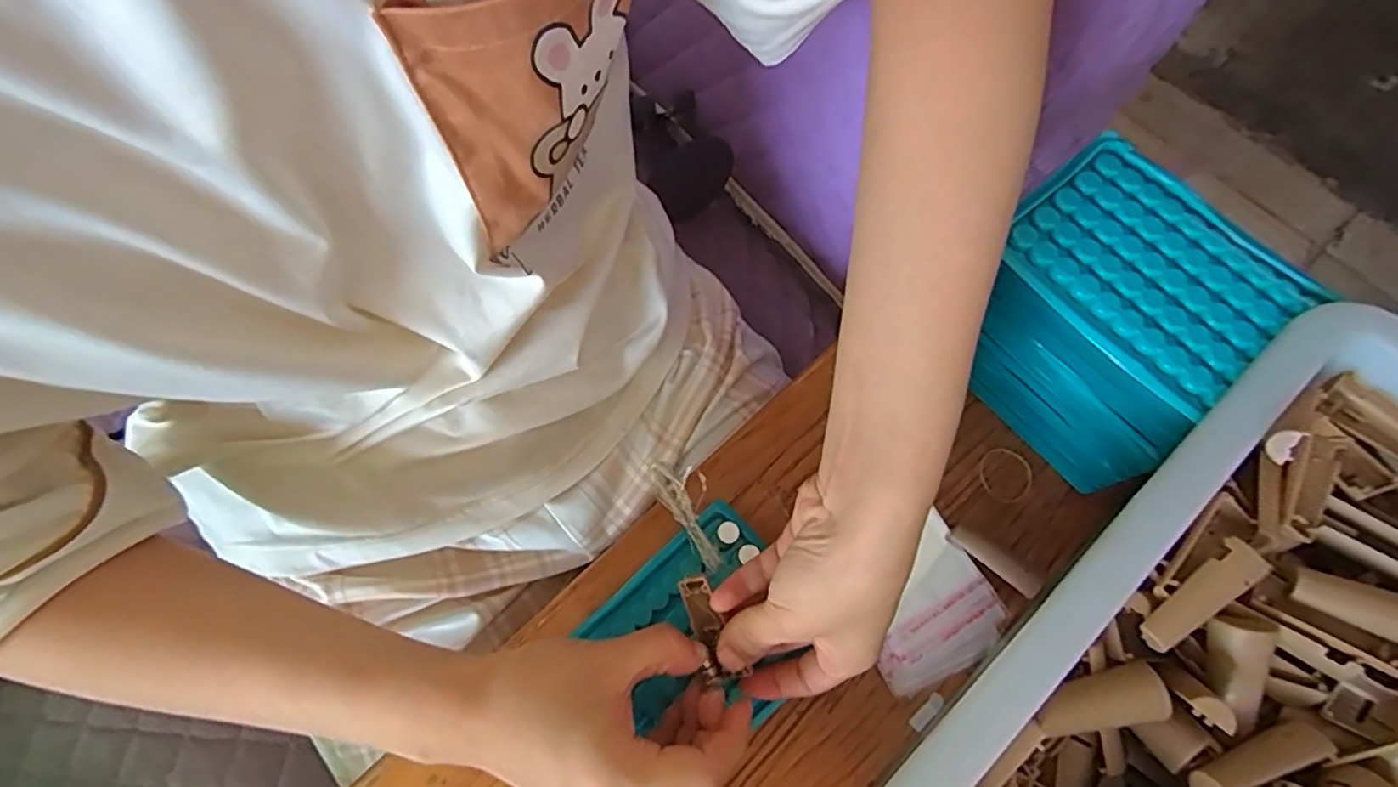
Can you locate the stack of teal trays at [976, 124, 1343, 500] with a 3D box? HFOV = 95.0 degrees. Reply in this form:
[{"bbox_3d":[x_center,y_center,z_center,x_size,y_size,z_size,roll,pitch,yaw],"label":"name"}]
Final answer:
[{"bbox_3d":[0.200,-0.037,0.325,0.093,0.099,0.119,-42,75,-12],"label":"stack of teal trays"}]

